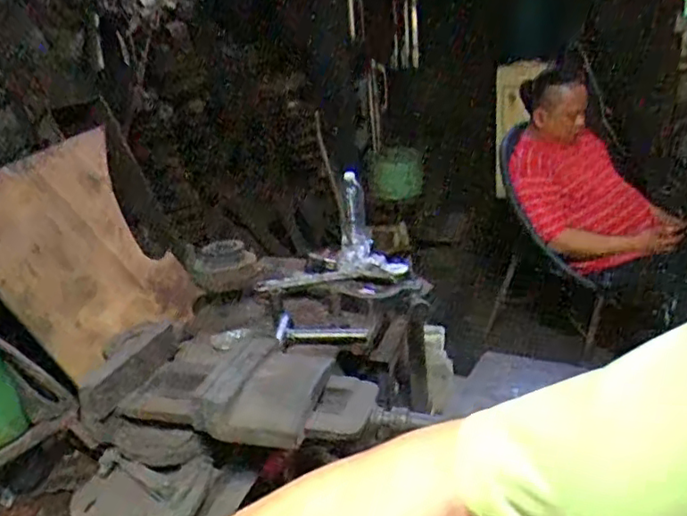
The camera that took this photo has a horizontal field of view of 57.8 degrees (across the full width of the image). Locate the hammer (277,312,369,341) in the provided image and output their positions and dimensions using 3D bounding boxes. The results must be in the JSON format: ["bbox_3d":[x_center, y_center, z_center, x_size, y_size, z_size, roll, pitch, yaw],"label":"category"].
[{"bbox_3d":[-0.057,0.176,1.553,0.226,0.076,0.050,-5,19,-1],"label":"hammer"}]

